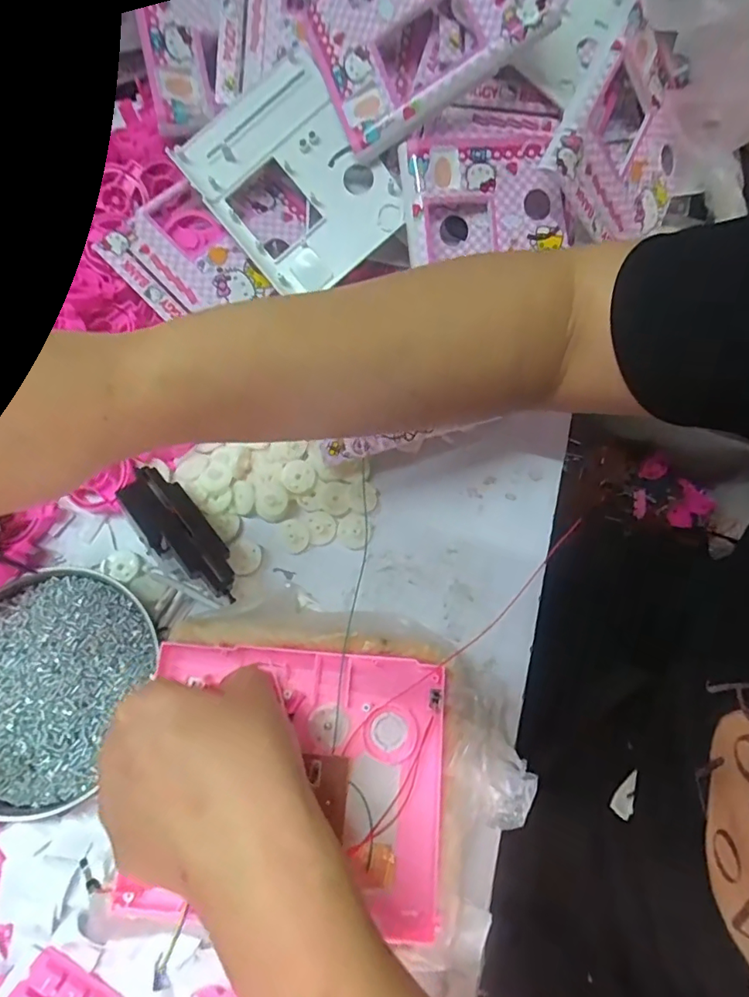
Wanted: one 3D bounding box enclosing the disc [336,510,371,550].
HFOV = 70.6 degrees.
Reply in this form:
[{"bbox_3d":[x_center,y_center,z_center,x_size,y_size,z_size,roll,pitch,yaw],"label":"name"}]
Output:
[{"bbox_3d":[-0.014,0.021,0.362,0.022,0.006,0.024,1,72,-2],"label":"disc"}]

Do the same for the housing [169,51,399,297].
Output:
[{"bbox_3d":[-0.058,-0.226,0.375,0.109,0.015,0.143,-38,91,3],"label":"housing"}]

